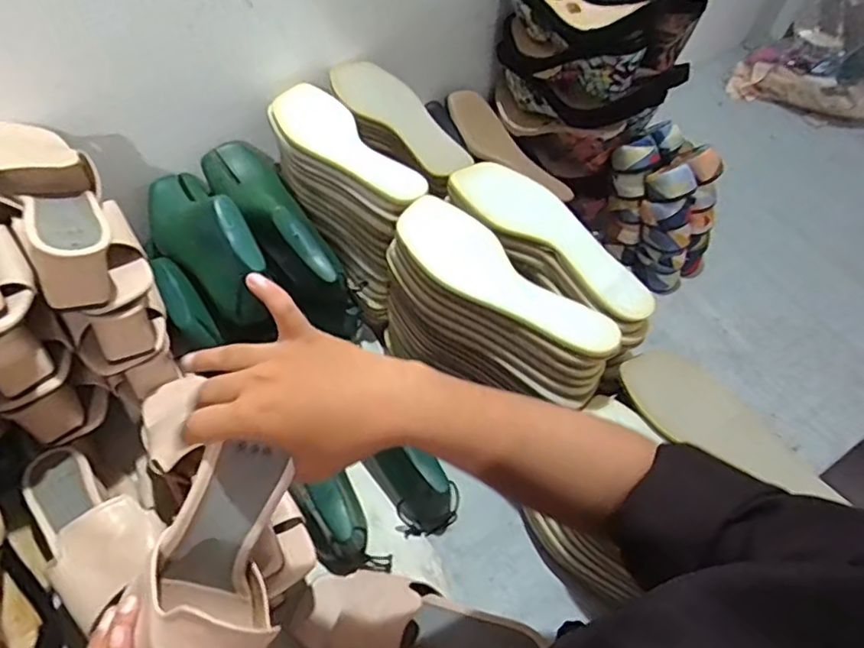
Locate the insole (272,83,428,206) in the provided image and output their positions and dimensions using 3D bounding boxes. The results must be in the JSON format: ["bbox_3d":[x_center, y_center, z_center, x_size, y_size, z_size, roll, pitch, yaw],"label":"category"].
[{"bbox_3d":[-0.099,-0.201,0.668,0.078,0.018,0.229,-31,61,-23],"label":"insole"}]

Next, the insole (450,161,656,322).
[{"bbox_3d":[0.119,-0.095,0.594,0.074,0.022,0.248,-36,63,-26],"label":"insole"}]

